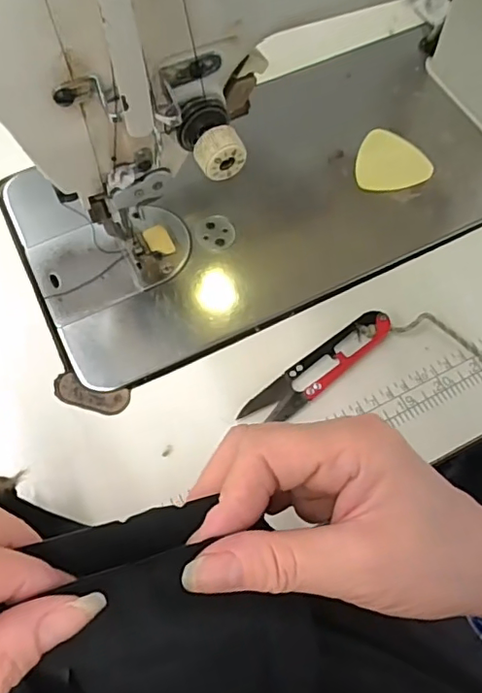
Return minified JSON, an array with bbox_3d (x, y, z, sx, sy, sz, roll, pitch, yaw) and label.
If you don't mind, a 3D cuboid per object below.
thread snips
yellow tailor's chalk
[{"bbox_3d":[0.045,0.013,0.318,0.102,0.008,0.022,-36,71,-14],"label":"thread snips"},{"bbox_3d":[0.103,-0.132,0.388,0.052,0.005,0.050,0,66,1],"label":"yellow tailor's chalk"}]

